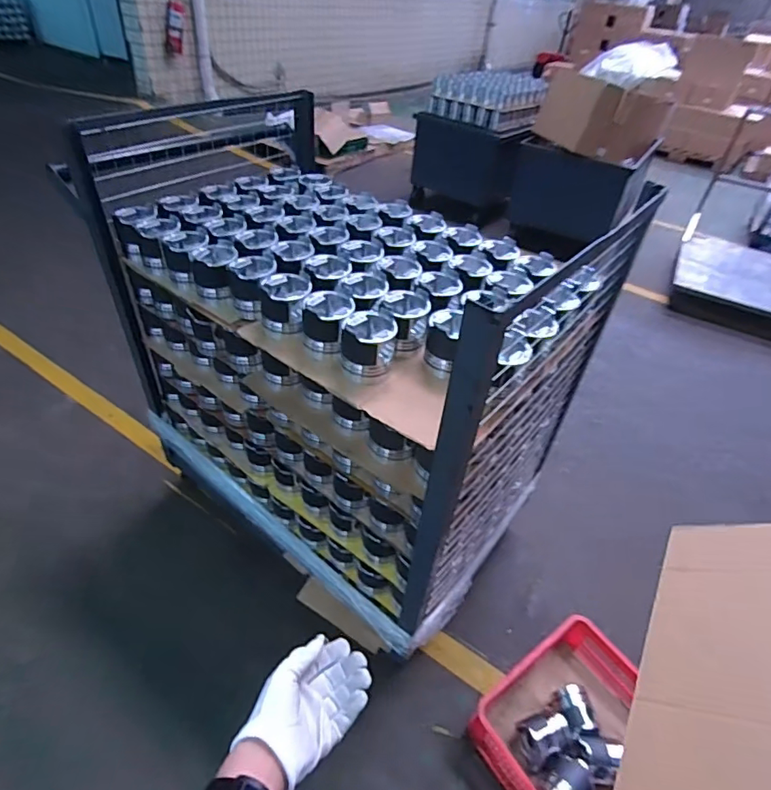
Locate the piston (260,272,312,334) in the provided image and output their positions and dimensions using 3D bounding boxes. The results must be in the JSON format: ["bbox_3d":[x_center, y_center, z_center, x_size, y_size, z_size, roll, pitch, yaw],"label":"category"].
[{"bbox_3d":[-0.202,-0.180,1.005,0.097,0.095,0.097,4,41,-3],"label":"piston"}]

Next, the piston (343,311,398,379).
[{"bbox_3d":[-0.031,-0.103,0.938,0.100,0.102,0.111,7,41,0],"label":"piston"}]

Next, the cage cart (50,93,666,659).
[{"bbox_3d":[-0.127,-0.119,1.349,1.132,0.903,0.685,30,46,24],"label":"cage cart"}]

